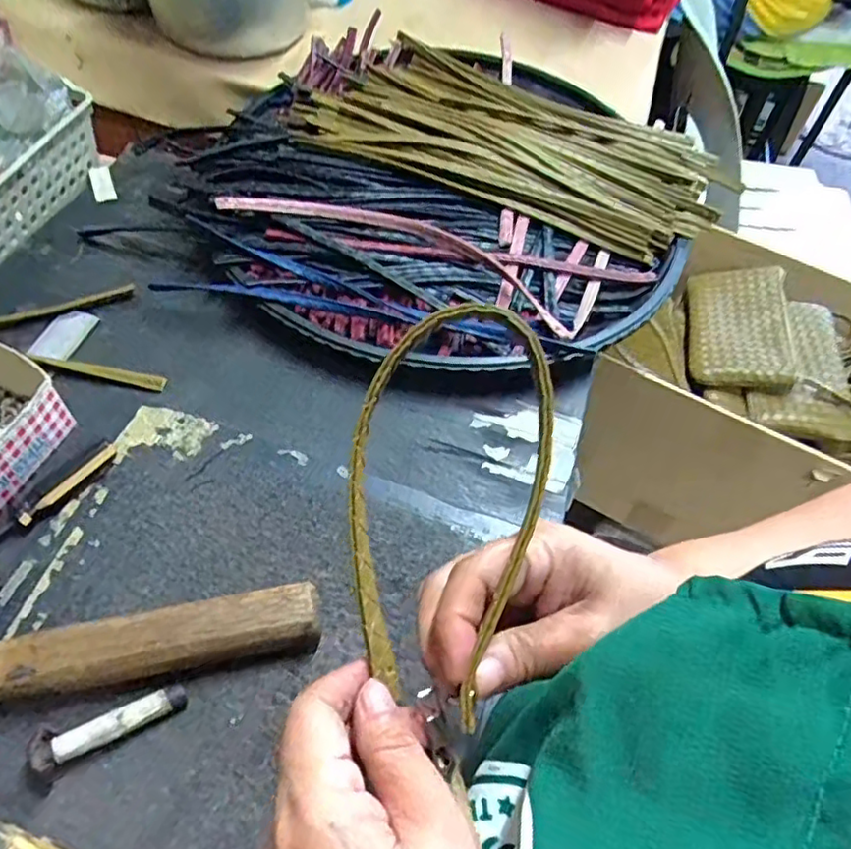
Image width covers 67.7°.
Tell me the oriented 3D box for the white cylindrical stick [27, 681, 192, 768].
[{"bbox_3d":[-0.153,0.147,0.309,0.067,0.019,0.018,-16,57,-16],"label":"white cylindrical stick"}]

